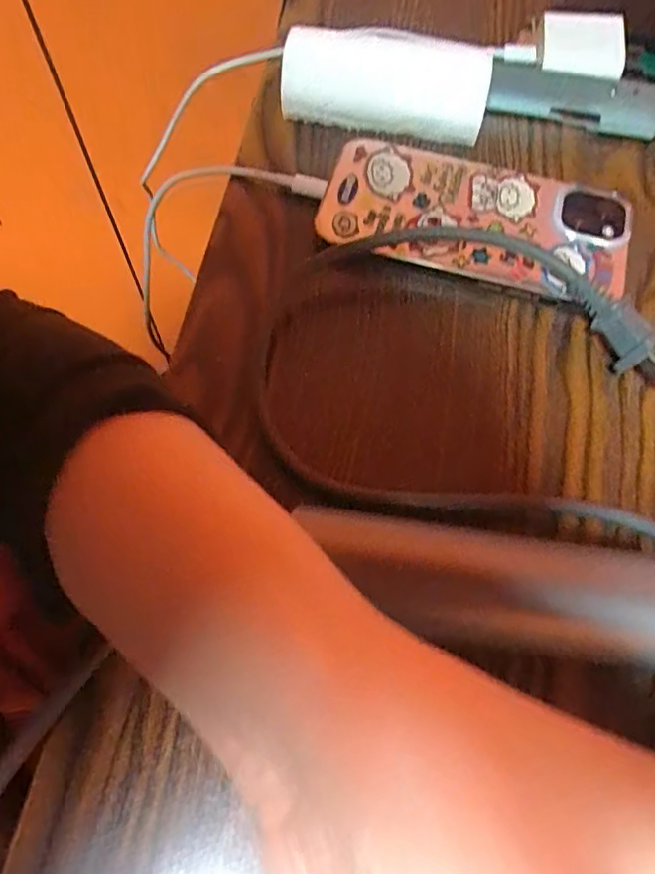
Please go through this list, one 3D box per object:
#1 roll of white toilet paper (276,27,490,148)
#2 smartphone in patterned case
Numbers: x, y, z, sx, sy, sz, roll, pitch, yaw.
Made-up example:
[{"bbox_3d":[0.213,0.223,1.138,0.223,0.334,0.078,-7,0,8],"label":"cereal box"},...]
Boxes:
[{"bbox_3d":[0.031,-0.172,0.279,0.105,0.045,0.035,-5,54,-6],"label":"roll of white toilet paper"},{"bbox_3d":[0.069,-0.099,0.267,0.138,0.009,0.065,14,70,0],"label":"smartphone in patterned case"}]

